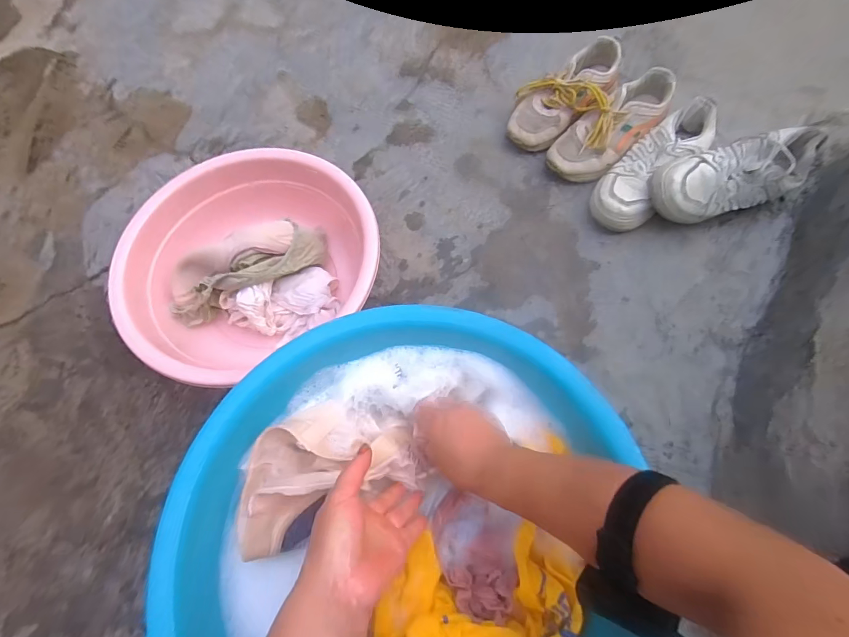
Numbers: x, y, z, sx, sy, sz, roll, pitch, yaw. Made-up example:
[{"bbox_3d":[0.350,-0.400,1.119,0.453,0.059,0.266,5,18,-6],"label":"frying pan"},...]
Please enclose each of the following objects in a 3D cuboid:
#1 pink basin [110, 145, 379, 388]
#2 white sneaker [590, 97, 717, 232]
[{"bbox_3d":[-0.251,-0.076,0.625,0.346,0.129,0.294,-27,71,-9],"label":"pink basin"},{"bbox_3d":[0.364,-0.240,0.675,0.094,0.095,0.237,42,75,15],"label":"white sneaker"}]

